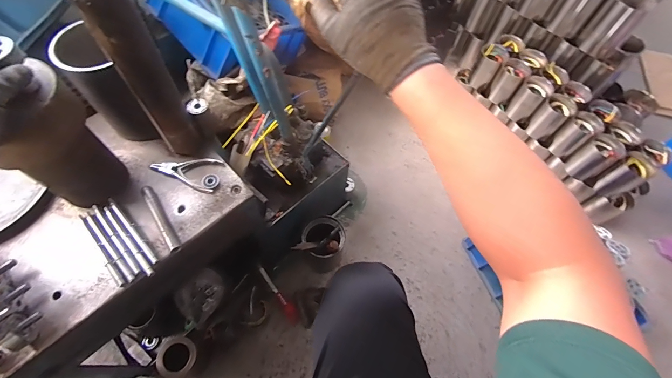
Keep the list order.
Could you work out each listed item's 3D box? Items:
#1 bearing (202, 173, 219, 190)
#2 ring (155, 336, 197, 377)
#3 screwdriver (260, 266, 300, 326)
[{"bbox_3d":[-0.243,-0.015,0.625,0.033,0.009,0.030,1,62,-2],"label":"bearing"},{"bbox_3d":[-0.375,0.394,0.756,0.091,0.029,0.089,1,62,-2],"label":"ring"},{"bbox_3d":[-0.163,0.299,0.924,0.028,0.027,0.189,-32,68,-18],"label":"screwdriver"}]

